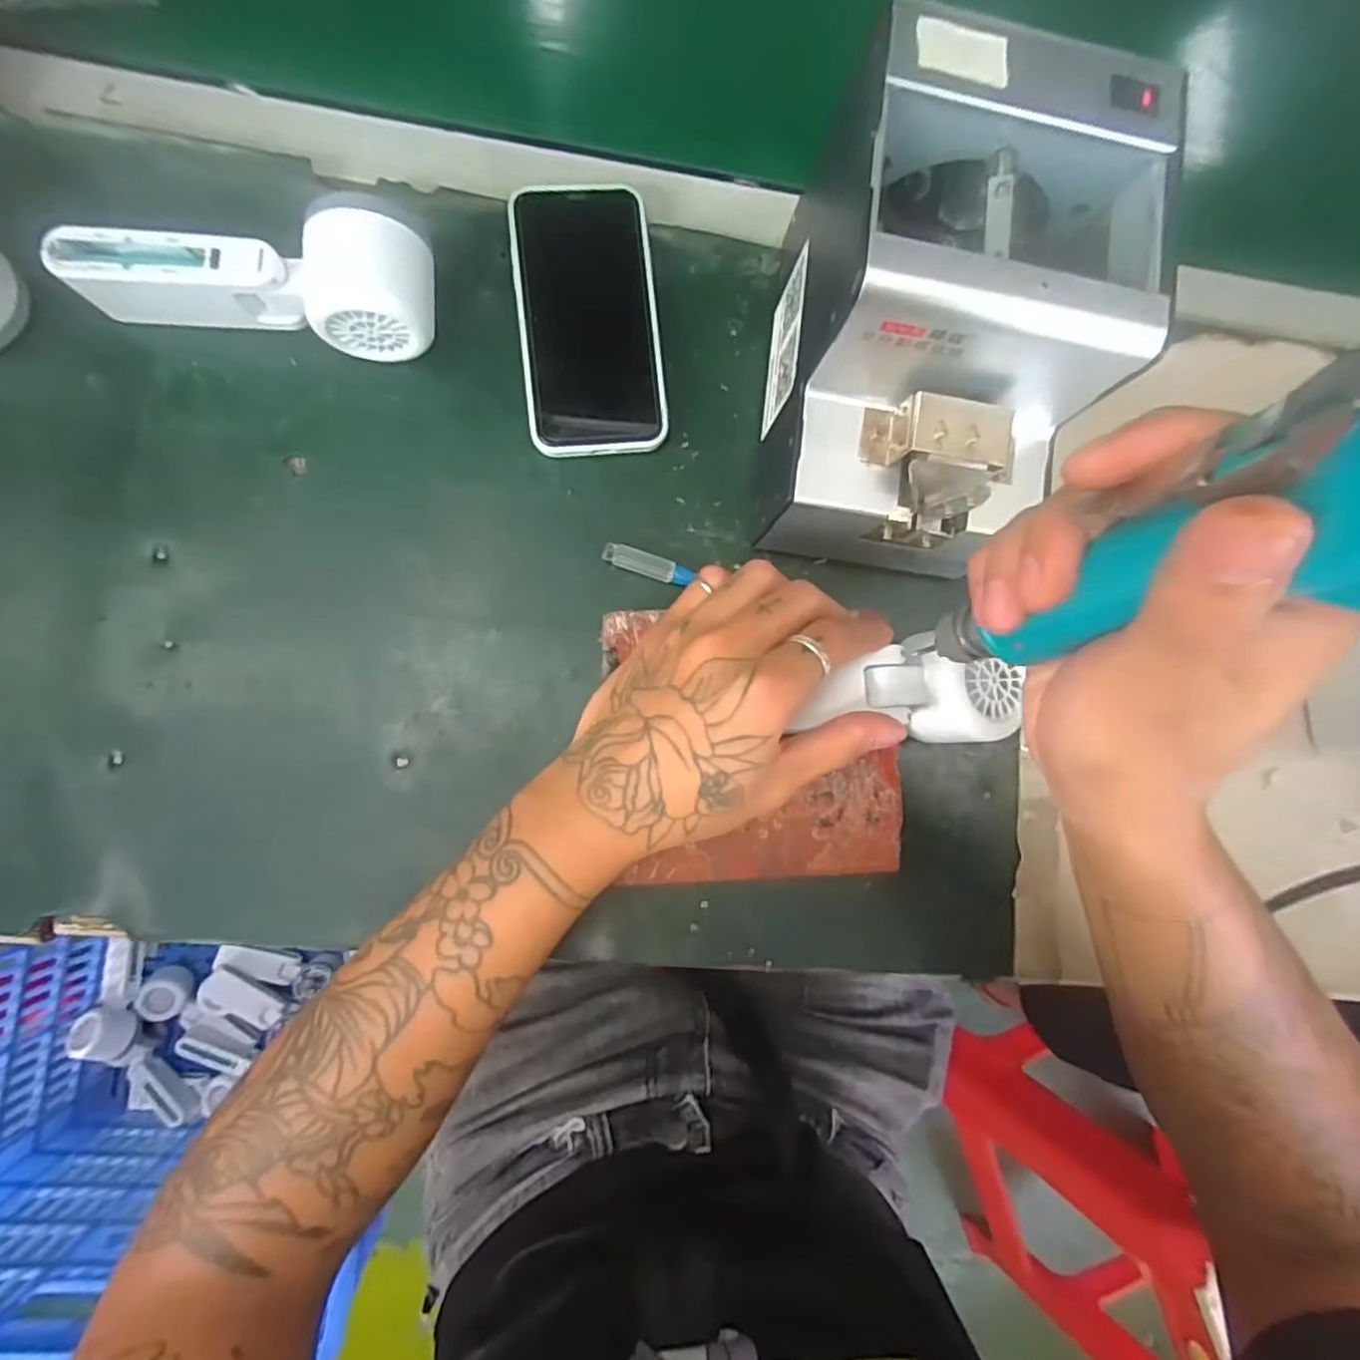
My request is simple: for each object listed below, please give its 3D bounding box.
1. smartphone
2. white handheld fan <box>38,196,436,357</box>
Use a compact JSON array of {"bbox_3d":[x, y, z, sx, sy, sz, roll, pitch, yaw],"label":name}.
[{"bbox_3d":[-0.050,-0.196,0.369,0.074,0.013,0.142,-6,87,-8],"label":"smartphone"},{"bbox_3d":[-0.205,-0.197,0.324,0.166,0.045,0.059,3,86,-7],"label":"white handheld fan"}]

